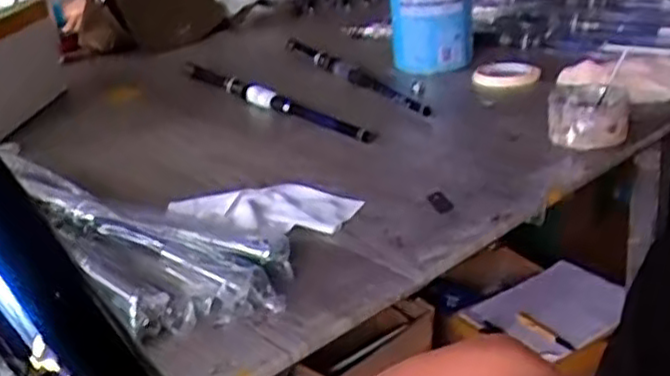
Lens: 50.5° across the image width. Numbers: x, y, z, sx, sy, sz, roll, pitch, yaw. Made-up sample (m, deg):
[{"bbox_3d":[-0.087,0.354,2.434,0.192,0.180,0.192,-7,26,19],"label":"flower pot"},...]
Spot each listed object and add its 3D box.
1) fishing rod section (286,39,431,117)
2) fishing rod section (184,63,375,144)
[{"bbox_3d":[0.015,-0.187,1.108,0.022,0.031,0.481,-16,26,-21],"label":"fishing rod section"},{"bbox_3d":[-0.099,-0.127,0.974,0.020,0.026,0.463,-21,28,-29],"label":"fishing rod section"}]

